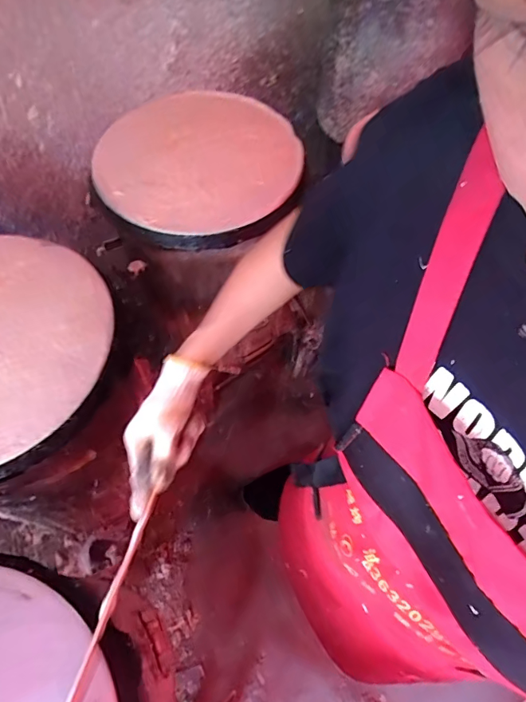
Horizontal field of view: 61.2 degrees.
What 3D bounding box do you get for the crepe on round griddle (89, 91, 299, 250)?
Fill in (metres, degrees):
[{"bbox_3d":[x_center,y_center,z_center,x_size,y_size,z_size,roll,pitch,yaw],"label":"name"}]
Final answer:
[{"bbox_3d":[-0.116,-0.351,0.815,0.358,0.041,0.383,0,61,-3],"label":"crepe on round griddle"}]

